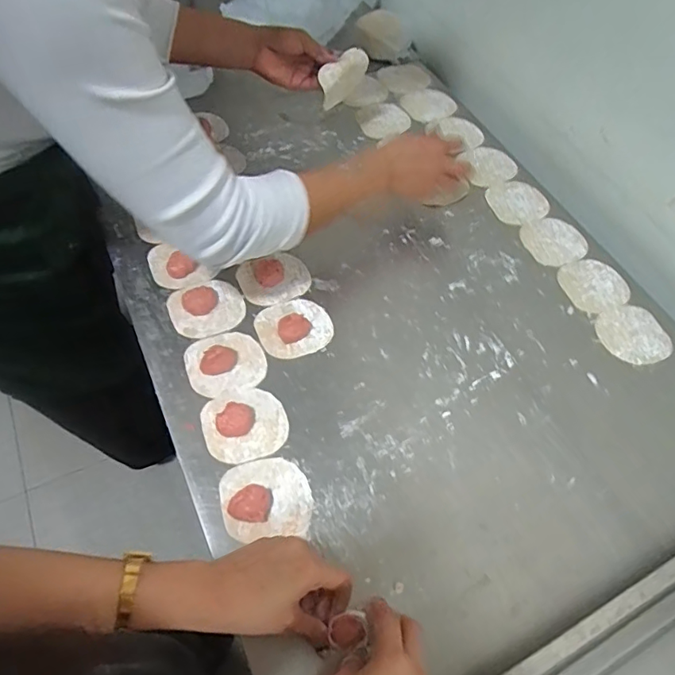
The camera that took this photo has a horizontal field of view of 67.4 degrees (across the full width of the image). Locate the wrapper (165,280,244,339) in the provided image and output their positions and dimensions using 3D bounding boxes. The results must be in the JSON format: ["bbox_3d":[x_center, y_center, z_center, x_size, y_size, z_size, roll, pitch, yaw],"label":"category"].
[{"bbox_3d":[-0.158,-0.040,0.607,0.085,0.019,0.076,-24,63,-16],"label":"wrapper"}]

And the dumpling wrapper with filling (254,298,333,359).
[{"bbox_3d":[-0.051,-0.018,0.597,0.086,0.029,0.076,-20,62,-13],"label":"dumpling wrapper with filling"}]

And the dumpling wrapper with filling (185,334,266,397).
[{"bbox_3d":[-0.127,0.024,0.568,0.085,0.025,0.077,-18,62,-13],"label":"dumpling wrapper with filling"}]

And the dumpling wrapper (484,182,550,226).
[{"bbox_3d":[0.263,-0.198,0.738,0.084,0.004,0.078,1,60,-2],"label":"dumpling wrapper"}]

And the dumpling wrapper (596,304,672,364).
[{"bbox_3d":[0.362,-0.003,0.621,0.083,0.004,0.079,1,60,-2],"label":"dumpling wrapper"}]

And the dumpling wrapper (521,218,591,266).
[{"bbox_3d":[0.299,-0.133,0.698,0.084,0.004,0.079,1,60,-2],"label":"dumpling wrapper"}]

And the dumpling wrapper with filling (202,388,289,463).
[{"bbox_3d":[-0.098,0.091,0.535,0.085,0.015,0.077,-15,61,-11],"label":"dumpling wrapper with filling"}]

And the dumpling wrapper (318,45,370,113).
[{"bbox_3d":[0.007,-0.349,0.685,0.073,0.072,0.019,-35,66,-21],"label":"dumpling wrapper"}]

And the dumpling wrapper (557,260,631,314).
[{"bbox_3d":[0.335,-0.069,0.660,0.081,0.004,0.079,1,60,-2],"label":"dumpling wrapper"}]

